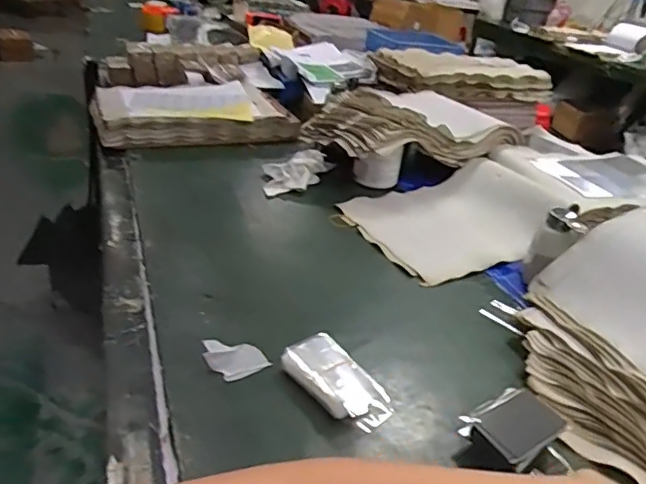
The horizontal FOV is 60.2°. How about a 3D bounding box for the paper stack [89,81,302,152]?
[{"bbox_3d":[-0.312,-0.311,1.342,0.445,0.063,0.296,-8,33,-27],"label":"paper stack"}]

